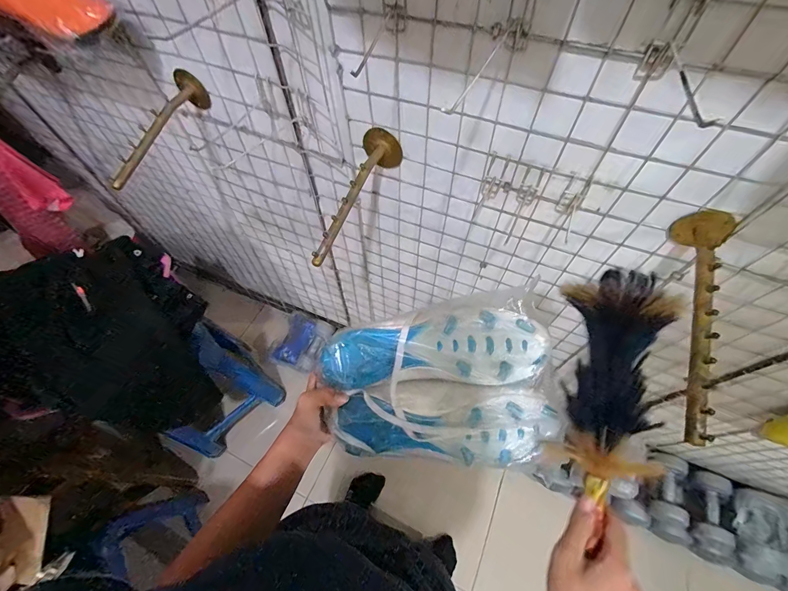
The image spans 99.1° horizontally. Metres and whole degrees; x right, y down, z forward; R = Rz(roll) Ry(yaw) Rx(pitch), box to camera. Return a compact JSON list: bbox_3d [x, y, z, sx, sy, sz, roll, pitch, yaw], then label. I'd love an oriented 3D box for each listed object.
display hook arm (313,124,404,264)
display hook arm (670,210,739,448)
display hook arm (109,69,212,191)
[{"bbox_3d":[-0.059,-0.163,0.542,0.065,0.074,0.248,18,62,11],"label":"display hook arm"},{"bbox_3d":[0.398,0.030,0.418,0.059,0.080,0.294,13,61,9],"label":"display hook arm"},{"bbox_3d":[-0.428,-0.307,0.618,0.071,0.068,0.258,11,61,7],"label":"display hook arm"}]

